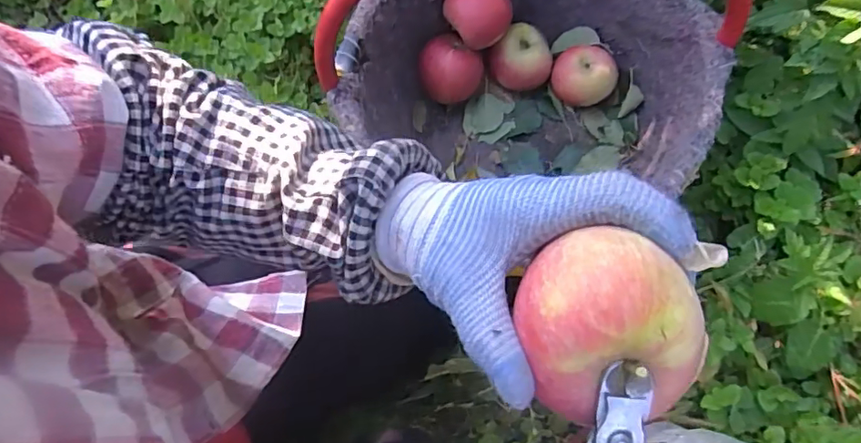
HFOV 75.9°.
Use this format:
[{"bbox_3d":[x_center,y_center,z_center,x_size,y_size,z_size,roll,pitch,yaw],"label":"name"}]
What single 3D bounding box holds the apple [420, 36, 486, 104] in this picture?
[{"bbox_3d":[0.025,-0.193,0.707,0.072,0.066,0.064,36,80,10],"label":"apple"}]

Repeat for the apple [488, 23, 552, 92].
[{"bbox_3d":[0.116,-0.211,0.700,0.077,0.058,0.068,17,77,6],"label":"apple"}]

